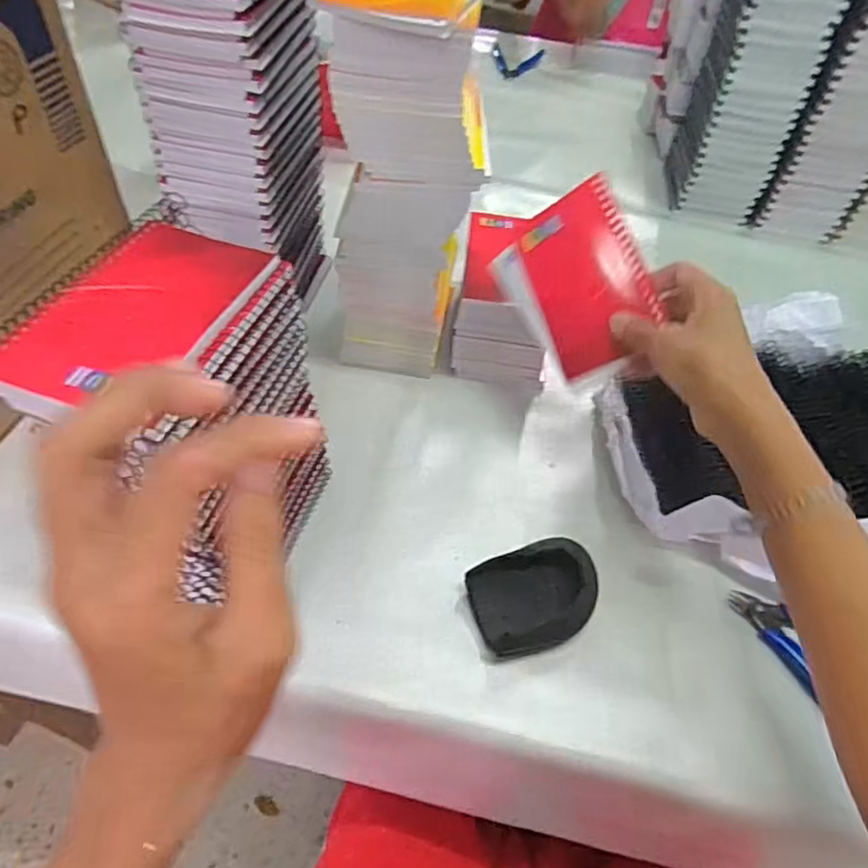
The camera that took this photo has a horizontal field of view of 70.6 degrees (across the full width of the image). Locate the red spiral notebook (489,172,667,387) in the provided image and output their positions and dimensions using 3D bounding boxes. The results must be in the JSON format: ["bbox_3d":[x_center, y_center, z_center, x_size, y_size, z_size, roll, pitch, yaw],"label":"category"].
[{"bbox_3d":[0.104,-0.109,0.439,0.012,0.098,0.128,0,58,-53],"label":"red spiral notebook"}]

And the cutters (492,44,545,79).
[{"bbox_3d":[0.142,-0.619,1.020,0.089,0.016,0.095,4,51,-2],"label":"cutters"}]

